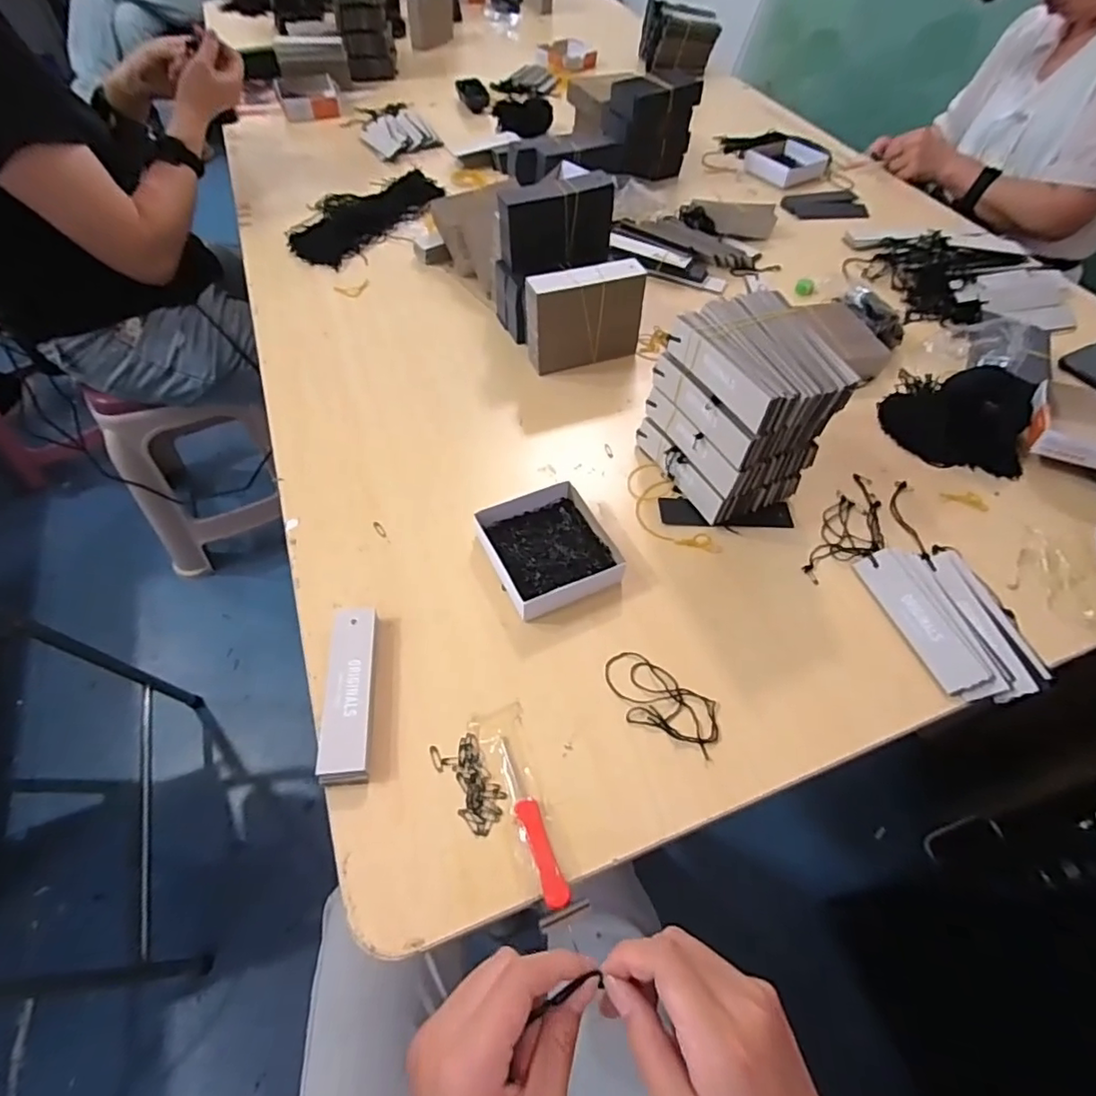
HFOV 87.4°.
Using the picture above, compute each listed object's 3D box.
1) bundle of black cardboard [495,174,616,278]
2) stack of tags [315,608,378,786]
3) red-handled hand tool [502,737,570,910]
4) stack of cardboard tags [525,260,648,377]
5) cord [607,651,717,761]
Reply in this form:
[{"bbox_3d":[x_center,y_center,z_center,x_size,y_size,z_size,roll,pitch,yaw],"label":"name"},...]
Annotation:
[{"bbox_3d":[0.010,-0.361,0.643,0.130,0.081,0.032,-20,58,-17],"label":"bundle of black cardboard"},{"bbox_3d":[-0.144,0.104,0.418,0.033,0.022,0.127,-3,54,-6],"label":"stack of tags"},{"bbox_3d":[-0.011,0.178,0.379,0.015,0.009,0.108,-16,57,-15],"label":"red-handled hand tool"},{"bbox_3d":[0.040,-0.255,0.640,0.128,0.102,0.033,-17,57,-15],"label":"stack of cardboard tags"},{"bbox_3d":[0.085,0.114,0.433,0.093,0.004,0.049,28,57,15],"label":"cord"}]

